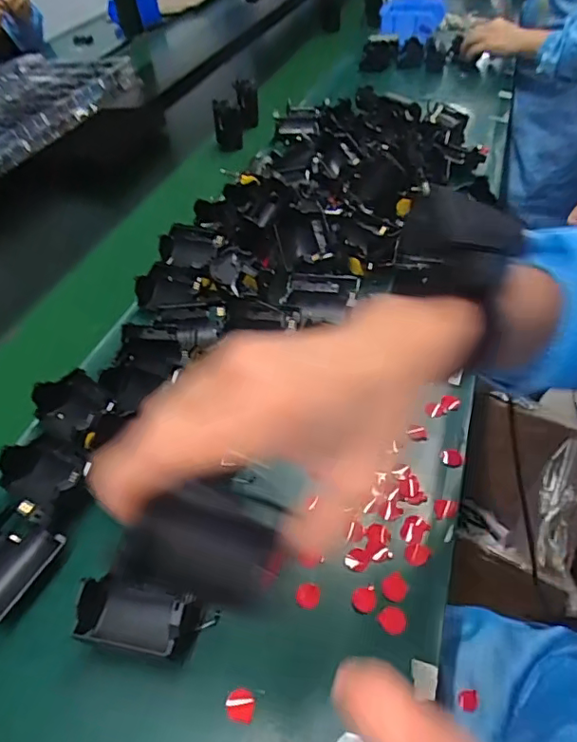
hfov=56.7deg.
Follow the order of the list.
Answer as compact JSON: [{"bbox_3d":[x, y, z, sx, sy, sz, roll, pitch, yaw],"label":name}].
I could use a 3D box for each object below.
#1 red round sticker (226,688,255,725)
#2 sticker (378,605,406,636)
[{"bbox_3d":[-0.028,0.193,0.310,0.016,0.004,0.016,-3,45,3],"label":"red round sticker"},{"bbox_3d":[0.067,0.158,0.340,0.017,0.004,0.017,-3,45,3],"label":"sticker"}]

